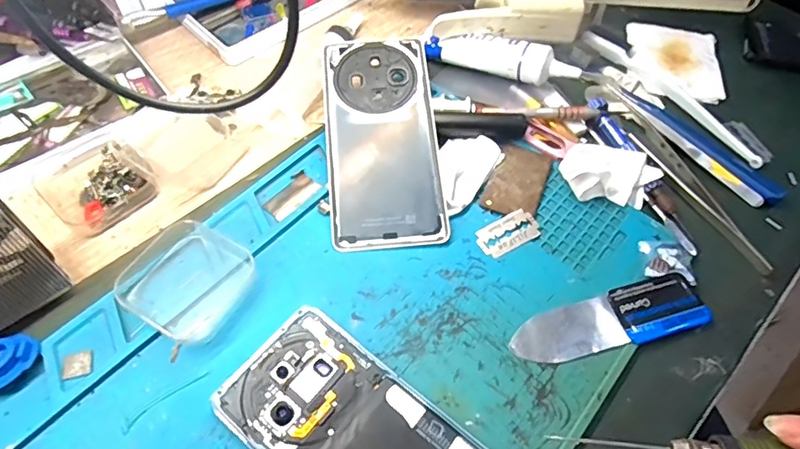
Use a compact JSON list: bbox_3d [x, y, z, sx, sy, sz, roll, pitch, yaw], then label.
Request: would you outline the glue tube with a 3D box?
[{"bbox_3d":[0.080,-0.133,0.409,0.117,0.028,0.034,23,59,12],"label":"glue tube"}]

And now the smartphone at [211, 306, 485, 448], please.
[{"bbox_3d":[-0.012,0.111,0.256,0.161,0.004,0.071,33,62,18],"label":"smartphone"}]

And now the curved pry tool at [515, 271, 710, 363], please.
[{"bbox_3d":[0.123,0.056,0.306,0.117,0.004,0.035,-14,59,-8],"label":"curved pry tool"}]

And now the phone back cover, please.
[{"bbox_3d":[-0.012,-0.061,0.356,0.075,0.004,0.160,-5,69,-2],"label":"phone back cover"}]

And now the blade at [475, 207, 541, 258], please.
[{"bbox_3d":[0.070,0.005,0.337,0.042,0.004,0.023,-25,62,-17],"label":"blade"}]

